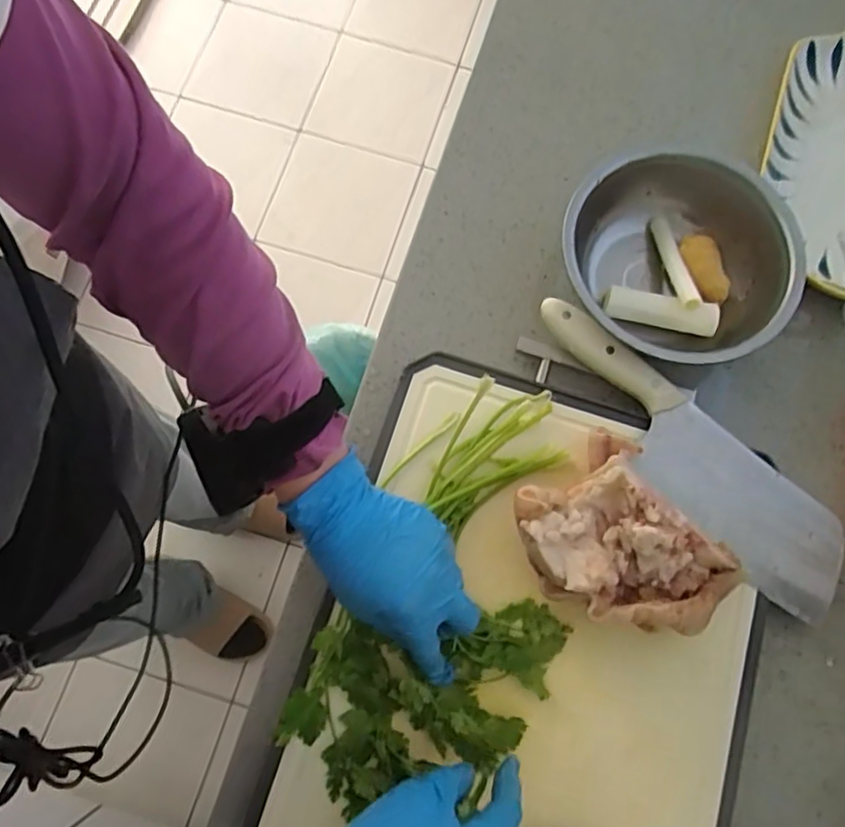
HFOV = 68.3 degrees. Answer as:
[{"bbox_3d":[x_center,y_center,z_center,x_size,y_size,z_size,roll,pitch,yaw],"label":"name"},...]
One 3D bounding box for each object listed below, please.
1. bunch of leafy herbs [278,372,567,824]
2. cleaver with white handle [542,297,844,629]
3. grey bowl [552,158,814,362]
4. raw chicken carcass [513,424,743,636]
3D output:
[{"bbox_3d":[0.026,0.125,0.444,0.155,0.033,0.301,21,74,4],"label":"bunch of leafy herbs"},{"bbox_3d":[0.199,0.028,0.480,0.305,0.040,0.082,44,78,10],"label":"cleaver with white handle"},{"bbox_3d":[0.199,-0.118,0.505,0.163,0.078,0.172,0,75,-1],"label":"grey bowl"},{"bbox_3d":[0.140,0.086,0.428,0.125,0.070,0.141,-28,77,-8],"label":"raw chicken carcass"}]

